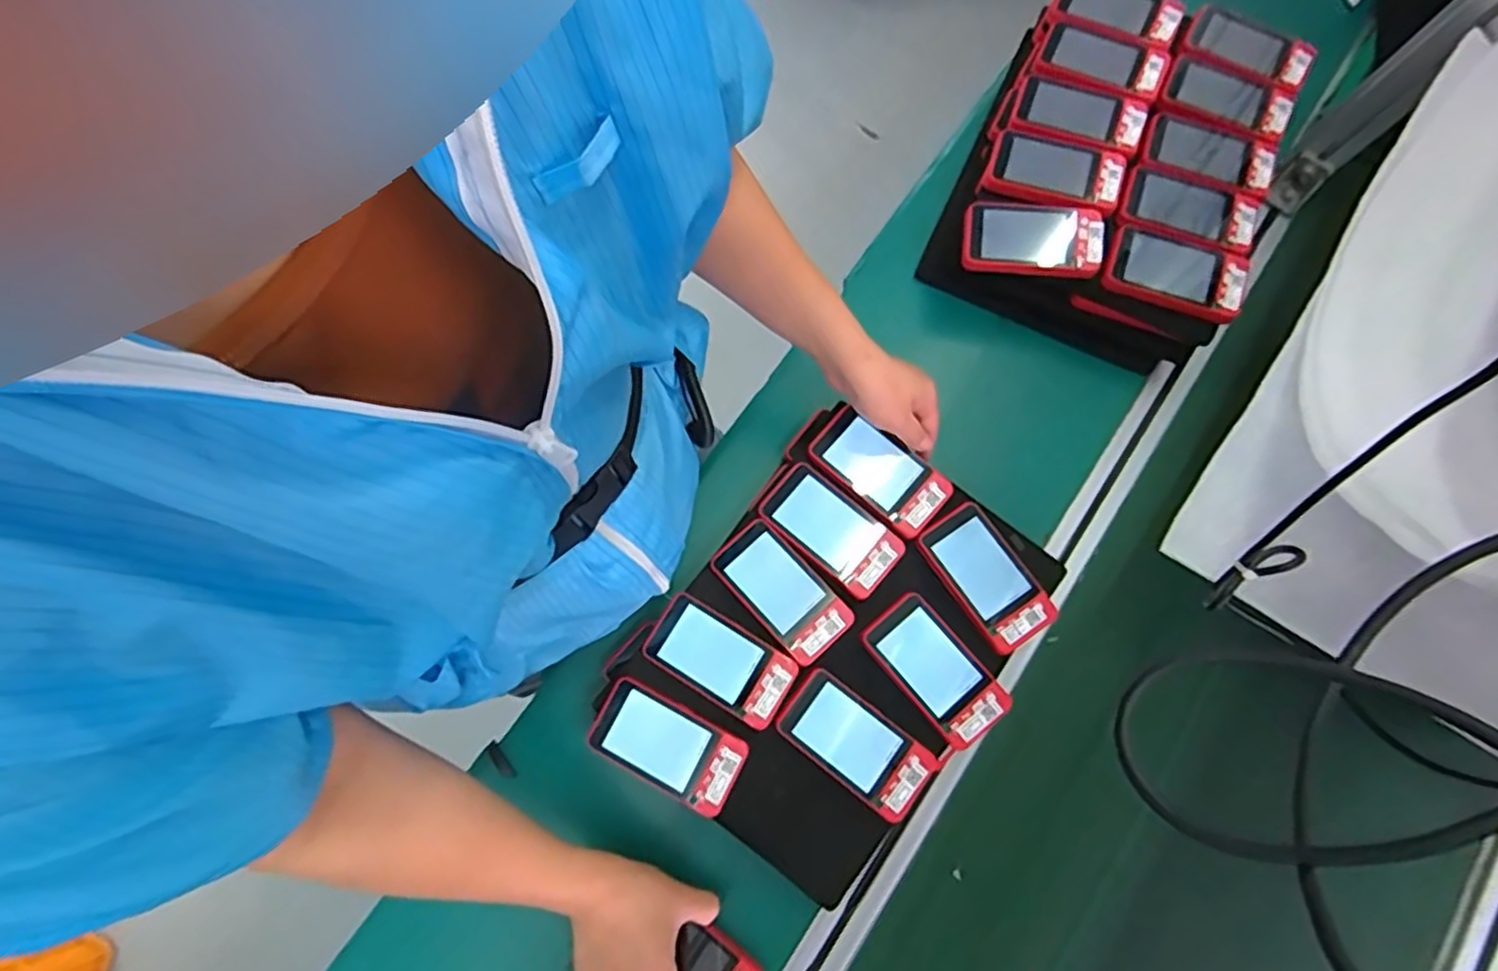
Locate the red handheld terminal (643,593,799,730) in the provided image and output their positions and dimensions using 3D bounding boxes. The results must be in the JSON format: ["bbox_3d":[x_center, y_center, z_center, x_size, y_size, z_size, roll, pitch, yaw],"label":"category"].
[{"bbox_3d":[-0.024,0.144,0.575,0.121,0.014,0.061,32,77,7],"label":"red handheld terminal"}]

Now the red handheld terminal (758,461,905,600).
[{"bbox_3d":[0.070,0.037,0.597,0.120,0.013,0.061,42,79,9],"label":"red handheld terminal"}]

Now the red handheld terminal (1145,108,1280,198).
[{"bbox_3d":[0.434,-0.313,0.667,0.120,0.026,0.069,16,76,3],"label":"red handheld terminal"}]

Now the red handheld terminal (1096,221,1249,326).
[{"bbox_3d":[0.387,-0.197,0.638,0.120,0.024,0.064,19,76,4],"label":"red handheld terminal"}]

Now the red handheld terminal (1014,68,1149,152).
[{"bbox_3d":[0.318,-0.361,0.669,0.114,0.021,0.064,26,77,5],"label":"red handheld terminal"}]

